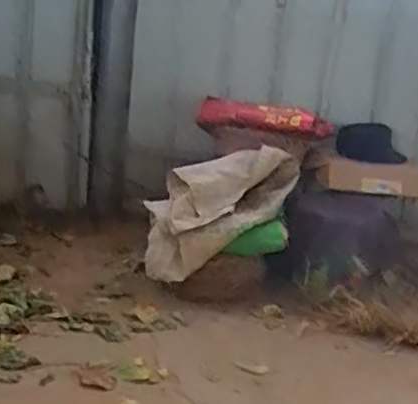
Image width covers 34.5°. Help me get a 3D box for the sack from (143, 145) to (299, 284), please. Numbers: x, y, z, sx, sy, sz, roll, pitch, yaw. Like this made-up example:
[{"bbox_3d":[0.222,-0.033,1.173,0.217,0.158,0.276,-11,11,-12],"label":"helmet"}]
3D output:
[{"bbox_3d":[0.010,0.000,1.913,0.519,0.221,0.187,-37,30,-8],"label":"sack"}]

